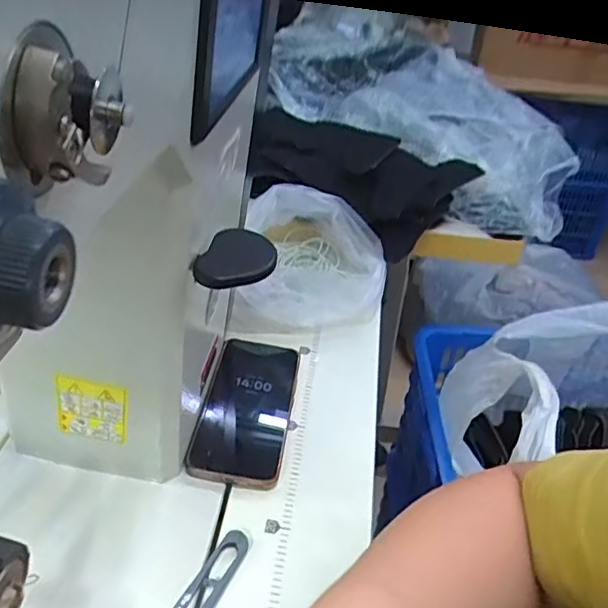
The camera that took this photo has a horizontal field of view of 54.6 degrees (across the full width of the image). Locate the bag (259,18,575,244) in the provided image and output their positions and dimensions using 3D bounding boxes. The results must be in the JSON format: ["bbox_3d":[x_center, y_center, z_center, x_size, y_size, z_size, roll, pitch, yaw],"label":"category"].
[{"bbox_3d":[0.107,-0.305,0.877,0.201,0.130,0.602,-20,45,-29],"label":"bag"}]

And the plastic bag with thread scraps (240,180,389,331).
[{"bbox_3d":[0.012,-0.056,0.654,0.159,0.095,0.171,6,38,3],"label":"plastic bag with thread scraps"}]

